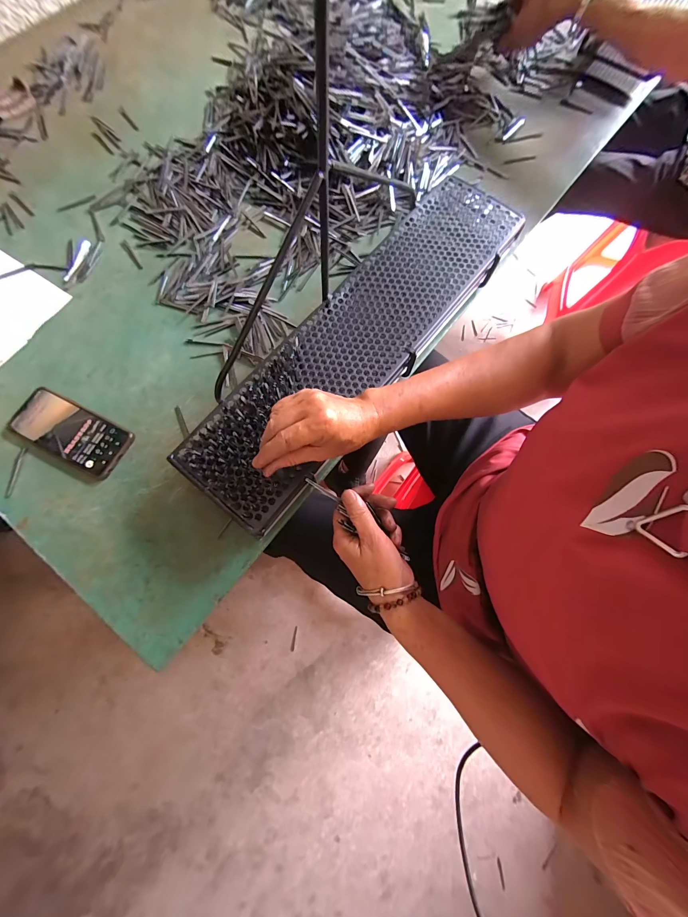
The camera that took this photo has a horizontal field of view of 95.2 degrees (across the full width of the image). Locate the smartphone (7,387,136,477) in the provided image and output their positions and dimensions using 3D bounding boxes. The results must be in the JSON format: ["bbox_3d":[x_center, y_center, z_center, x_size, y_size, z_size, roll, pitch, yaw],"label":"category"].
[{"bbox_3d":[-0.384,-0.038,0.441,0.166,0.006,0.076,26,76,5],"label":"smartphone"}]

